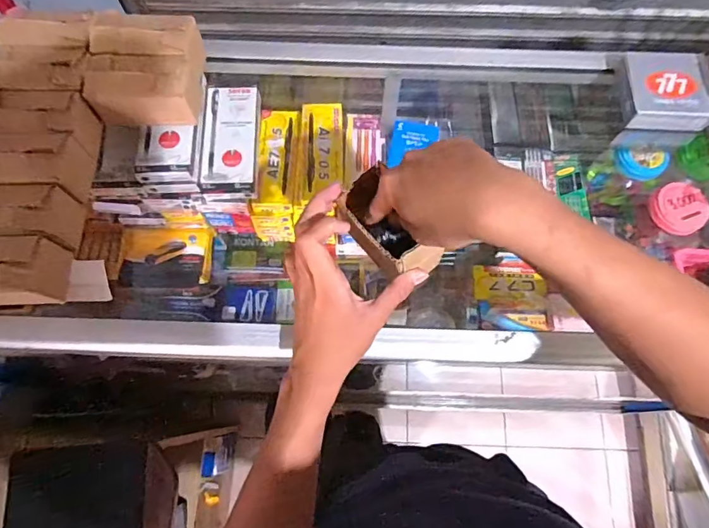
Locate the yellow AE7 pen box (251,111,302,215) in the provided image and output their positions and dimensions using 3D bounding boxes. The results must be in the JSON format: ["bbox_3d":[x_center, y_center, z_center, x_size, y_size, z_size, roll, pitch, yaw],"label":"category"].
[{"bbox_3d":[-0.106,-0.144,0.653,0.060,0.026,0.151,5,73,0],"label":"yellow AE7 pen box"}]

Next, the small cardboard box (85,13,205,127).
[{"bbox_3d":[-0.222,-0.206,0.496,0.106,0.053,0.111,-2,73,-2],"label":"small cardboard box"}]

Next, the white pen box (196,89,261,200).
[{"bbox_3d":[-0.160,-0.162,0.606,0.069,0.018,0.148,-1,73,-1],"label":"white pen box"}]

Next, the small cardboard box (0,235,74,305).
[{"bbox_3d":[-0.324,0.008,0.422,0.099,0.054,0.057,-2,73,-2],"label":"small cardboard box"}]

